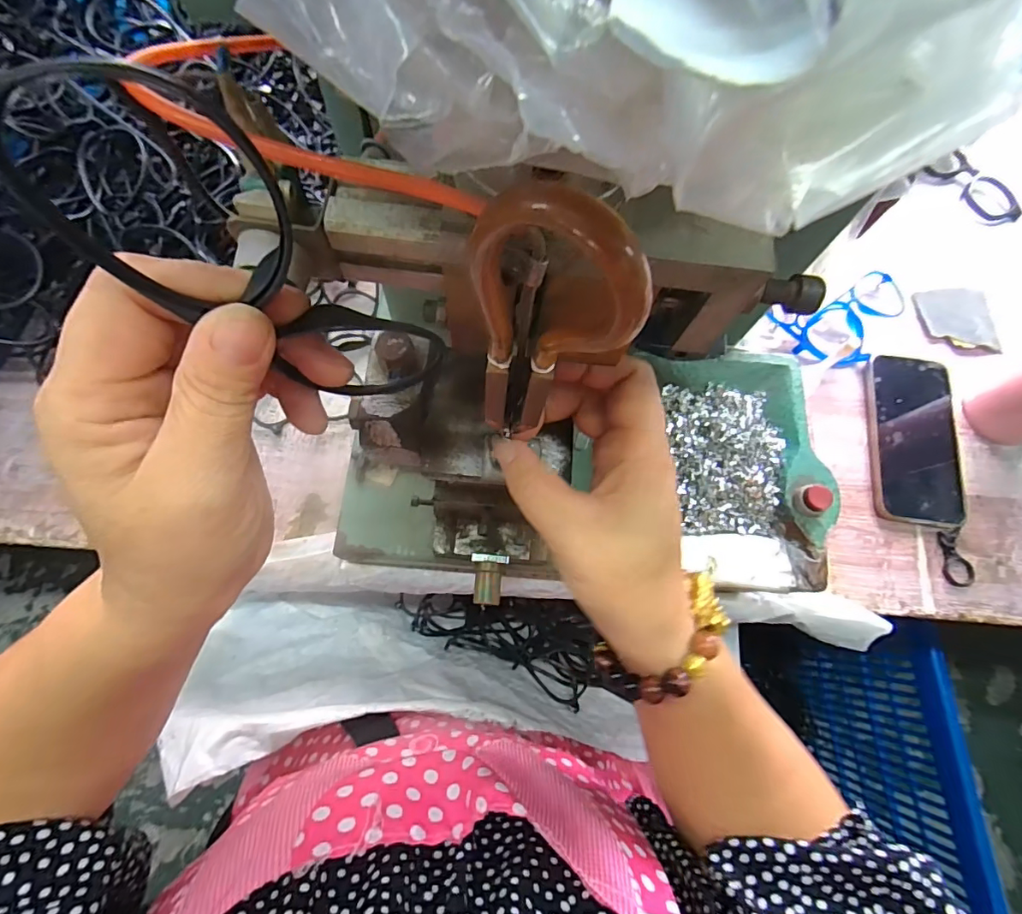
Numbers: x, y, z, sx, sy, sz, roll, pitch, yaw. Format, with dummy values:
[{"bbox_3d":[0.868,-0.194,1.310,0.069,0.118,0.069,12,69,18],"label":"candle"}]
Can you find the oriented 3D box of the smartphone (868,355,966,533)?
[{"bbox_3d":[0.373,-0.016,0.460,0.082,0.013,0.157,8,72,1],"label":"smartphone"}]

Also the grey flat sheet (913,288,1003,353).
[{"bbox_3d":[0.454,-0.139,0.512,0.085,0.012,0.067,2,72,-1],"label":"grey flat sheet"}]

